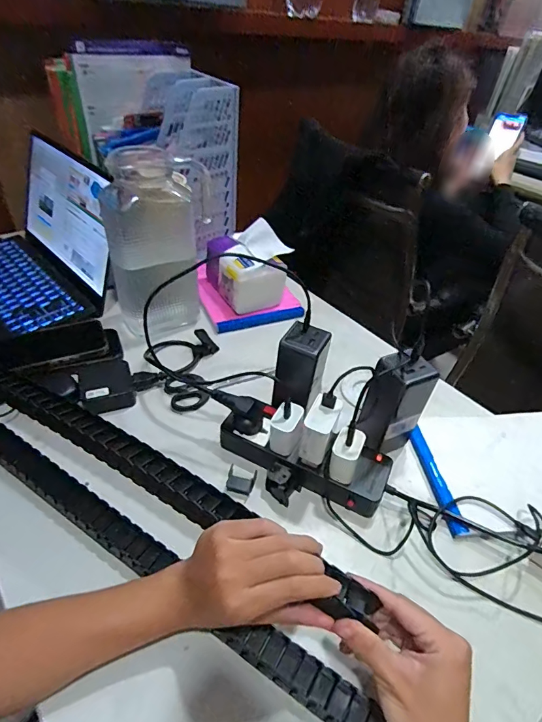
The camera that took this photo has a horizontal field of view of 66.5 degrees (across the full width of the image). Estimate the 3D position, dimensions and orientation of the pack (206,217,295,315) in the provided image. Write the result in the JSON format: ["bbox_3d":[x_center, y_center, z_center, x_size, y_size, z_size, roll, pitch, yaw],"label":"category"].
[{"bbox_3d":[-0.039,-0.166,0.703,0.104,0.111,0.129,-12,44,-21],"label":"pack"}]

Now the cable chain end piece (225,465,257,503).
[{"bbox_3d":[-0.034,0.135,0.459,0.031,0.012,0.031,13,41,7],"label":"cable chain end piece"}]

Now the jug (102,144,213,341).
[{"bbox_3d":[-0.163,-0.179,0.623,0.137,0.245,0.143,-2,41,-10],"label":"jug"}]

